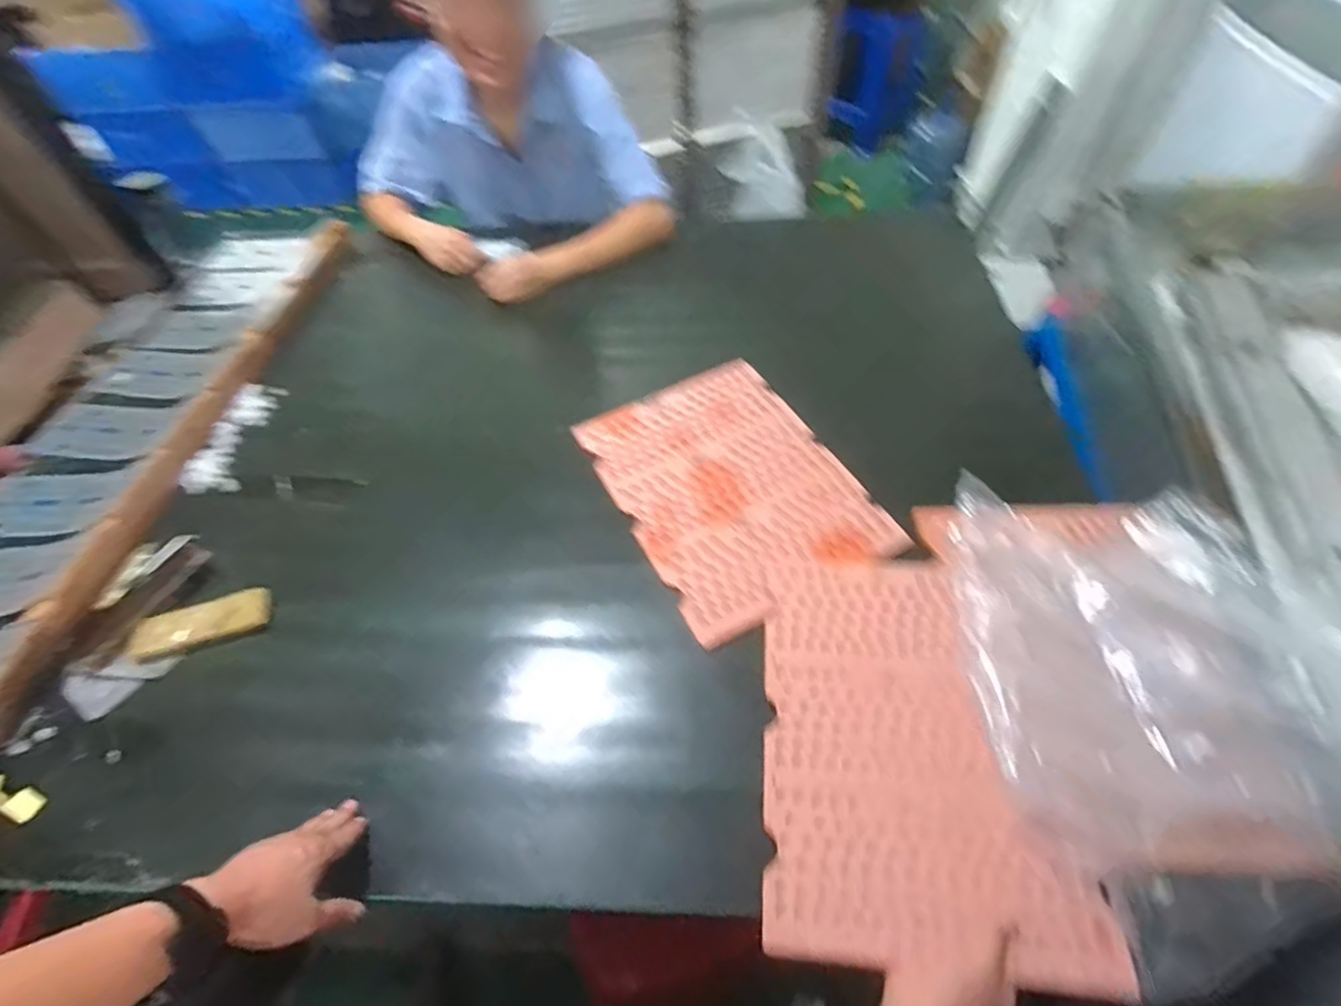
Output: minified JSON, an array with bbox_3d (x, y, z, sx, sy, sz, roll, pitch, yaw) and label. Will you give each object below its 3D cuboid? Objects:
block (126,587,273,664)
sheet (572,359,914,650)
[{"bbox_3d":[-0.546,0.143,0.709,0.148,0.026,0.047,-17,54,-9],"label":"block"},{"bbox_3d":[0.076,-0.031,0.808,0.284,0.009,0.375,-24,56,-14],"label":"sheet"}]

